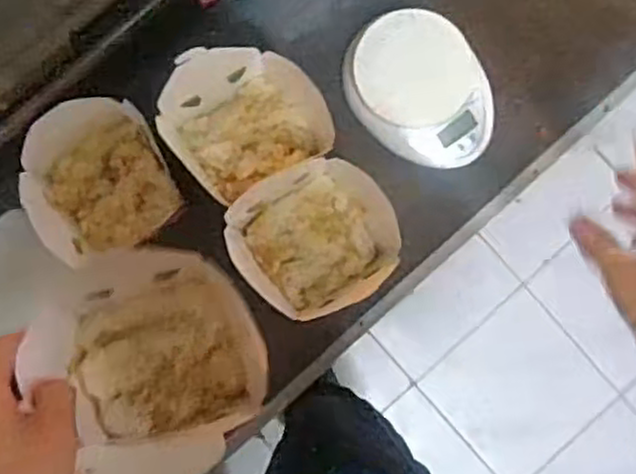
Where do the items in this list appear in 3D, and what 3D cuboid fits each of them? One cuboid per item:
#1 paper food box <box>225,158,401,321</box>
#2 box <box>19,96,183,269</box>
[{"bbox_3d":[-0.001,0.000,0.639,0.139,0.044,0.124,-29,89,-3],"label":"paper food box"},{"bbox_3d":[-0.191,-0.052,0.636,0.110,0.069,0.124,-27,89,-3],"label":"box"}]

